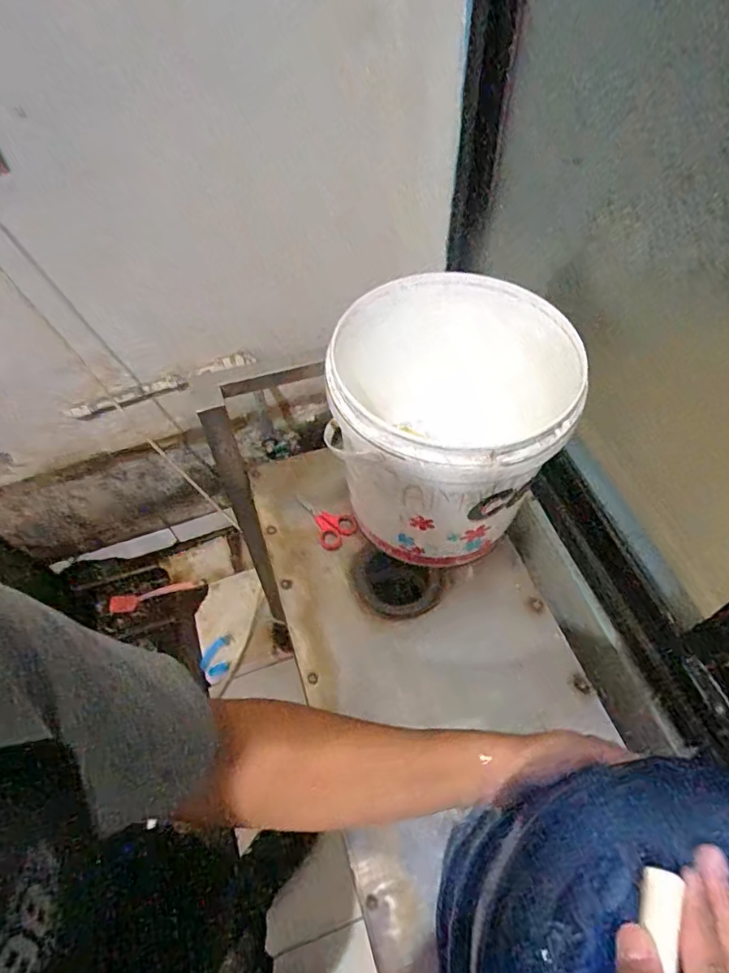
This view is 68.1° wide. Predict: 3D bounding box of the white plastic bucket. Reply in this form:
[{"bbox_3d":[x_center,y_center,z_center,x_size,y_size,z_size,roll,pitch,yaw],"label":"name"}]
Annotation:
[{"bbox_3d":[0.118,-0.075,0.767,0.313,0.300,0.292,-1,58,2],"label":"white plastic bucket"}]

